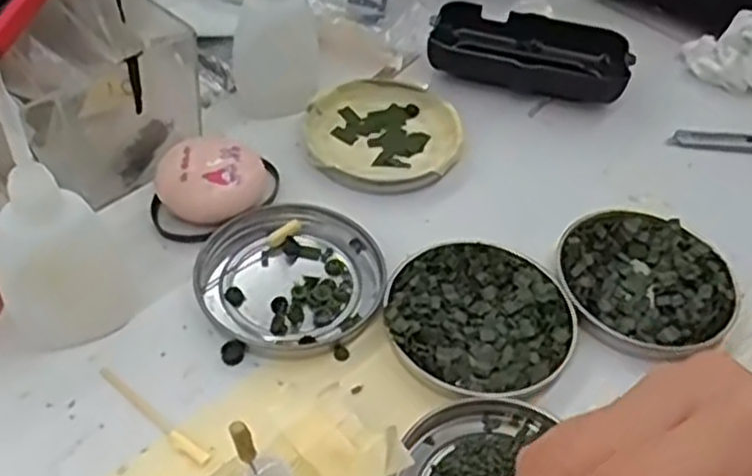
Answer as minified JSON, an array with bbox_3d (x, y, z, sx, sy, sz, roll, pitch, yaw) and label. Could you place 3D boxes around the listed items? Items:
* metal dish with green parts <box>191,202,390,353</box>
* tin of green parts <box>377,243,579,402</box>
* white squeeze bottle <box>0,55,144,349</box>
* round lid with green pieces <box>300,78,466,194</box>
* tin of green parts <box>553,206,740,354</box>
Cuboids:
[{"bbox_3d":[-0.036,0.015,0.347,0.074,0.009,0.075,3,48,-3],"label":"metal dish with green parts"},{"bbox_3d":[0.043,0.033,0.336,0.076,0.011,0.076,3,48,-3],"label":"tin of green parts"},{"bbox_3d":[-0.118,-0.007,0.293,0.048,0.106,0.044,-14,51,-18],"label":"white squeeze bottle"},{"bbox_3d":[0.003,-0.053,0.413,0.080,0.012,0.079,3,48,-3],"label":"round lid with green pieces"},{"bbox_3d":[0.120,0.018,0.357,0.077,0.010,0.076,3,48,-3],"label":"tin of green parts"}]

